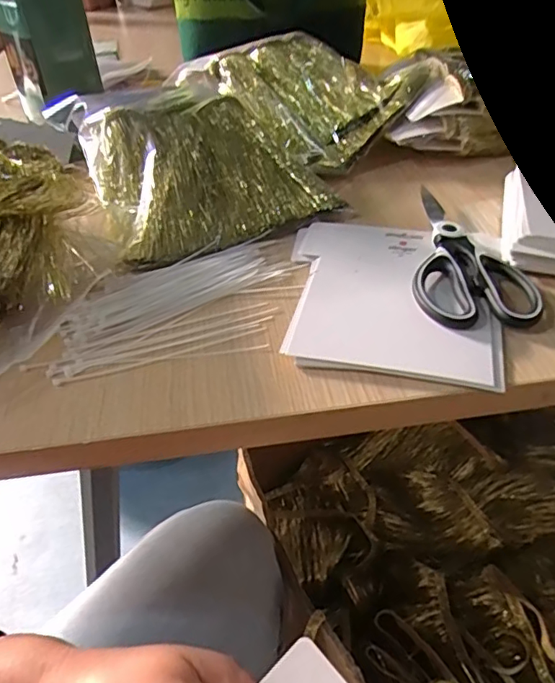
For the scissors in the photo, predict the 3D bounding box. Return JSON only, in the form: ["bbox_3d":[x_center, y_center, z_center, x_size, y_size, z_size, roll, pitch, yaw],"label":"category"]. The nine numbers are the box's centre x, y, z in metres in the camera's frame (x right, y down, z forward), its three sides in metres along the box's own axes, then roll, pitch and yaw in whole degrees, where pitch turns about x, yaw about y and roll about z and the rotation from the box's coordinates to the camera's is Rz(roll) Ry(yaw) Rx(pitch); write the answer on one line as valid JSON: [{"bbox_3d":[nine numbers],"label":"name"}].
[{"bbox_3d":[0.149,-0.071,0.434,0.083,0.018,0.181,3,41,8],"label":"scissors"}]

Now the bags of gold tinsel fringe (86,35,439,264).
[{"bbox_3d":[-0.018,-0.224,0.570,0.377,0.084,0.267,-24,45,-22],"label":"bags of gold tinsel fringe"}]

